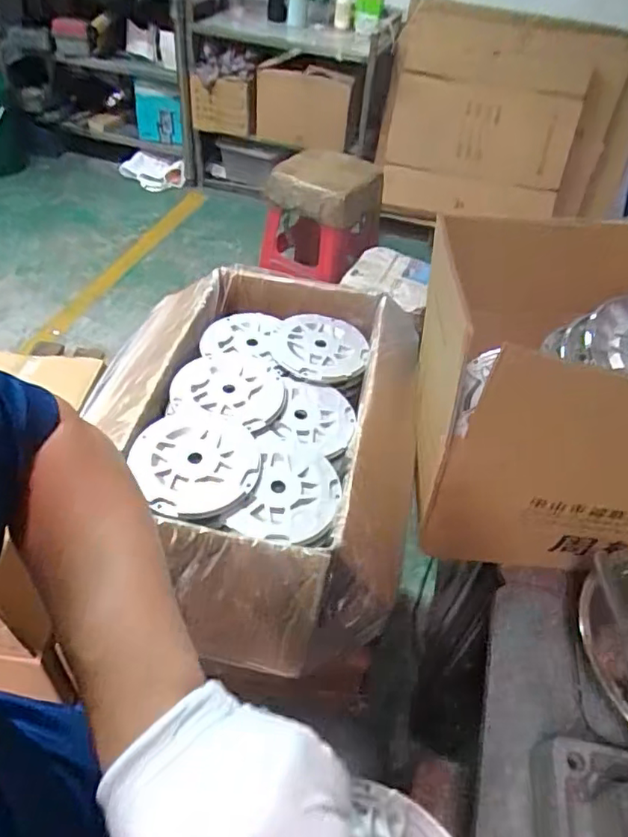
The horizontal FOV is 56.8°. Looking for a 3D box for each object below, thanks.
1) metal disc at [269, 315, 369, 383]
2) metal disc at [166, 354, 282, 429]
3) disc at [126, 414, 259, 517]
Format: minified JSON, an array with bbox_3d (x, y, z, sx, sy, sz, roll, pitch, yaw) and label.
[{"bbox_3d":[0.009,-0.102,0.807,0.137,0.007,0.134,3,46,-3],"label":"metal disc"},{"bbox_3d":[-0.108,-0.043,0.733,0.132,0.011,0.124,3,46,-3],"label":"metal disc"},{"bbox_3d":[-0.126,0.043,0.639,0.131,0.015,0.139,3,46,-3],"label":"disc"}]

